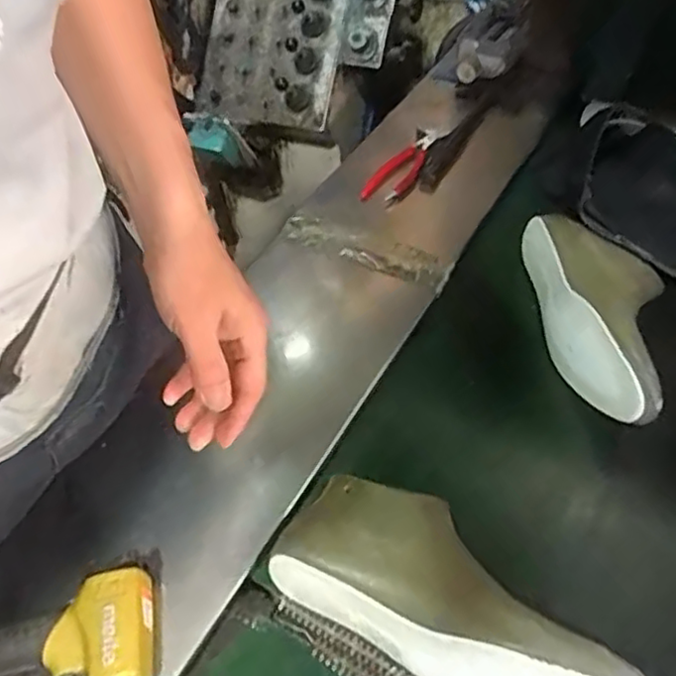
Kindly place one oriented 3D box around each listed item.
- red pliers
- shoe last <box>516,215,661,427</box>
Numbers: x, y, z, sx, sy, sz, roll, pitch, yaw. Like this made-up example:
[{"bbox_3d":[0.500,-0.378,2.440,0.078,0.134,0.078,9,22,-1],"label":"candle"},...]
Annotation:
[{"bbox_3d":[0.087,-0.230,0.921,0.050,0.023,0.154,23,56,24],"label":"red pliers"},{"bbox_3d":[0.278,-0.027,0.700,0.116,0.109,0.266,-4,50,4],"label":"shoe last"}]

